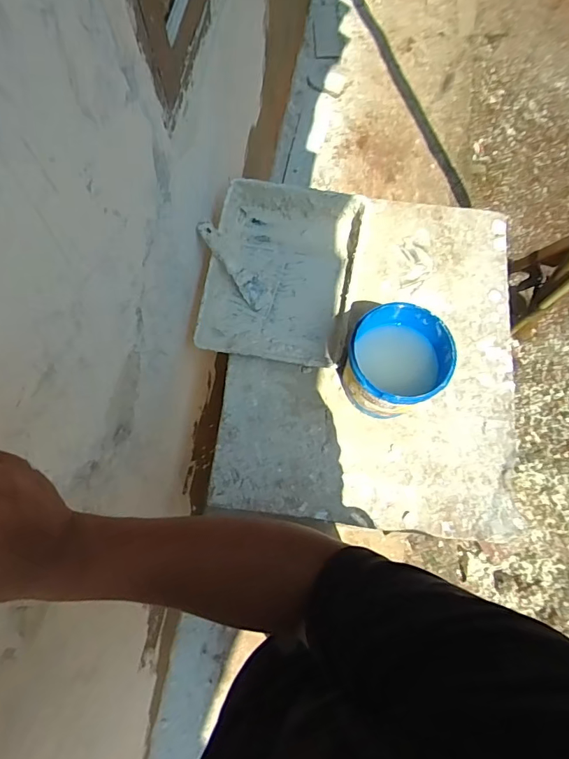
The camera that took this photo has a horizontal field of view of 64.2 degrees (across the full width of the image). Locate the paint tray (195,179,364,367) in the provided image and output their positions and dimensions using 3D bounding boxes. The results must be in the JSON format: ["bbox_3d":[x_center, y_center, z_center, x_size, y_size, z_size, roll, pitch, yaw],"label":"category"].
[{"bbox_3d":[-0.009,-0.207,0.896,0.280,0.081,0.356,10,72,5],"label":"paint tray"}]

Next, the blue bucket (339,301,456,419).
[{"bbox_3d":[0.188,-0.022,0.786,0.159,0.177,0.159,0,72,1],"label":"blue bucket"}]

